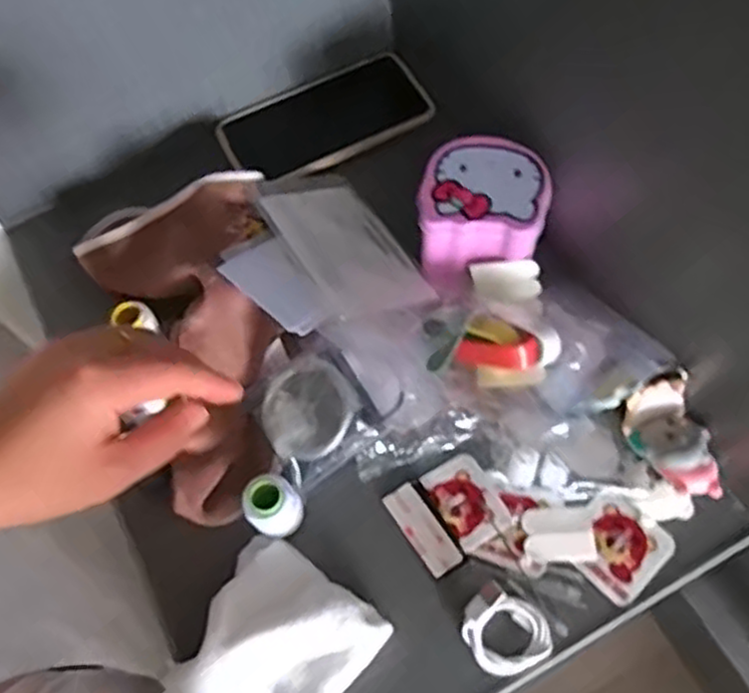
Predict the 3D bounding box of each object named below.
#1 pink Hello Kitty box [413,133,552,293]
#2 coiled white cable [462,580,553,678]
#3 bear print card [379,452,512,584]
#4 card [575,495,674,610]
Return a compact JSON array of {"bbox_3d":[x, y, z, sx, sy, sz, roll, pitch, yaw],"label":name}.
[{"bbox_3d":[0.071,-0.091,0.520,0.087,0.072,0.081,-9,67,-1],"label":"pink Hello Kitty box"},{"bbox_3d":[0.079,0.172,0.454,0.045,0.019,0.051,-42,71,-14],"label":"coiled white cable"},{"bbox_3d":[0.049,0.108,0.493,0.066,0.010,0.061,-33,69,-11],"label":"bear print card"},{"bbox_3d":[0.155,0.127,0.477,0.055,0.010,0.054,-42,72,-10],"label":"card"}]

